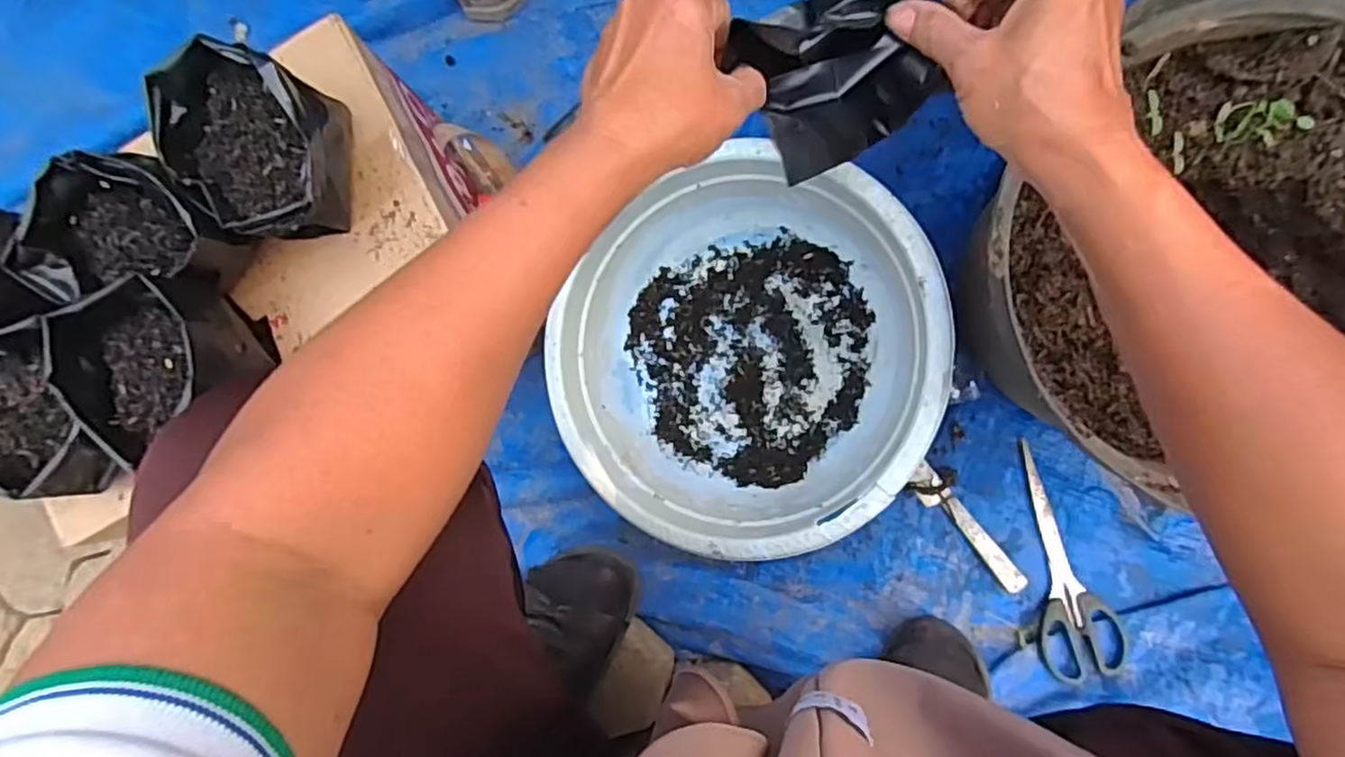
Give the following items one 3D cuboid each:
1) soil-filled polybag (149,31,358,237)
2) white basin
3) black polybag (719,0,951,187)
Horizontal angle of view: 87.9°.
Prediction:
[{"bbox_3d":[-0.267,-0.151,0.458,0.107,0.090,0.101,0,89,7],"label":"soil-filled polybag"},{"bbox_3d":[0.054,-0.016,0.558,0.275,0.138,0.285,0,89,7],"label":"white basin"},{"bbox_3d":[0.086,-0.155,0.396,0.089,0.149,0.047,-12,88,6],"label":"black polybag"}]

